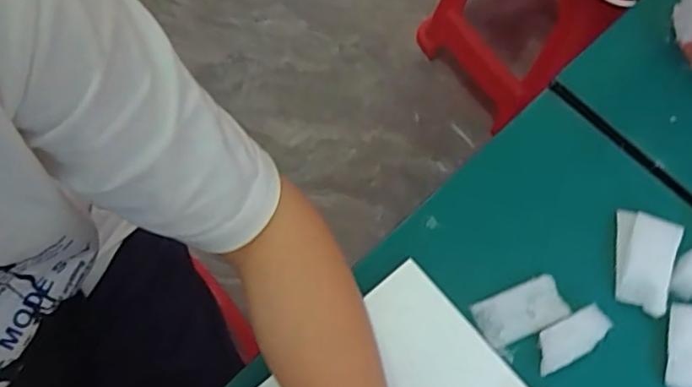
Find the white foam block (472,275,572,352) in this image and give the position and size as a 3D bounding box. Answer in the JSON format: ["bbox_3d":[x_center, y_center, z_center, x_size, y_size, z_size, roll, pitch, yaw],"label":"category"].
[{"bbox_3d":[0.108,0.074,0.372,0.055,0.010,0.030,-21,66,-10],"label":"white foam block"}]

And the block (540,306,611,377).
[{"bbox_3d":[0.133,0.087,0.357,0.048,0.015,0.022,-26,67,-12],"label":"block"}]

